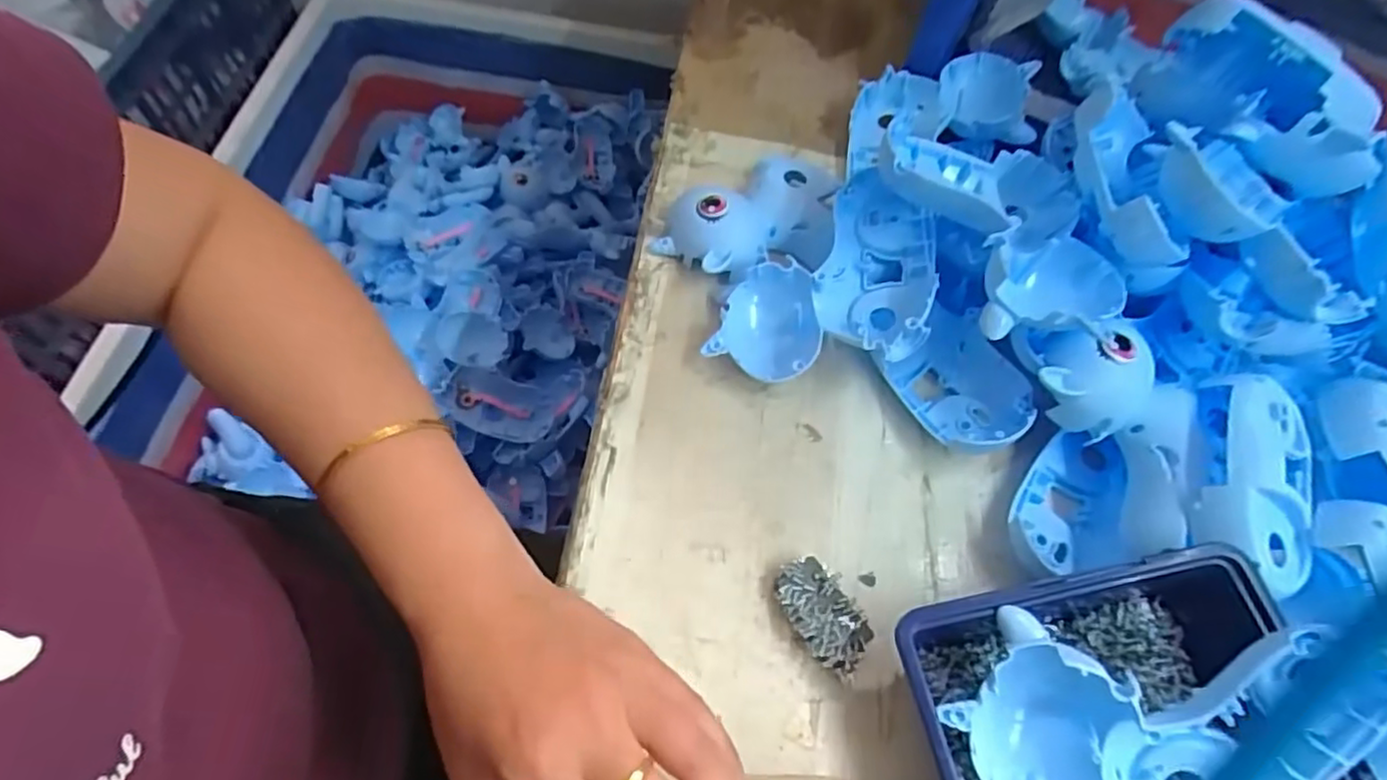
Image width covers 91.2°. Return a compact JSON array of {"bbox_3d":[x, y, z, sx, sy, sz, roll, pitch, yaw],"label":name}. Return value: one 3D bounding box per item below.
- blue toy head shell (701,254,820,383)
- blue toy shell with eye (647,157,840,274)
[{"bbox_3d":[0.045,-0.035,0.406,0.062,0.039,0.072,24,61,4],"label":"blue toy head shell"},{"bbox_3d":[0.044,-0.108,0.444,0.121,0.037,0.089,-31,71,-23],"label":"blue toy shell with eye"}]

